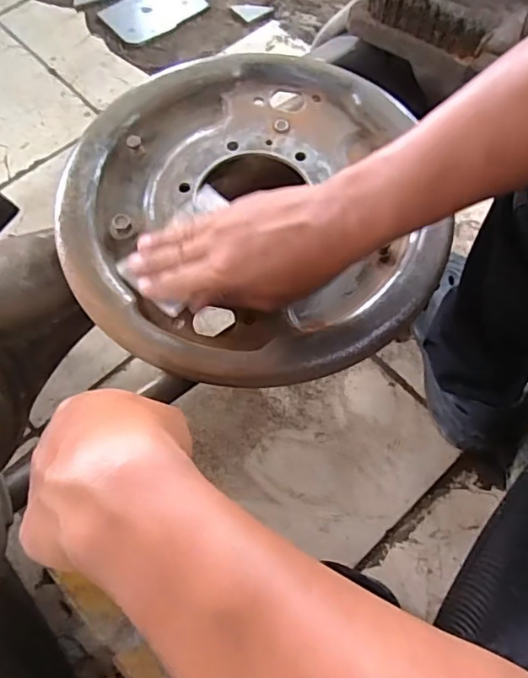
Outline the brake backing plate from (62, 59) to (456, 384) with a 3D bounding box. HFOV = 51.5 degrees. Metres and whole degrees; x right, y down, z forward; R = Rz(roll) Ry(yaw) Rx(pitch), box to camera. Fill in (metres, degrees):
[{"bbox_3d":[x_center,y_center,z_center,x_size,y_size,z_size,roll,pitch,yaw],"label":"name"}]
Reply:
[{"bbox_3d":[-0.014,-0.105,0.423,0.270,0.029,0.285,1,64,-2],"label":"brake backing plate"}]

